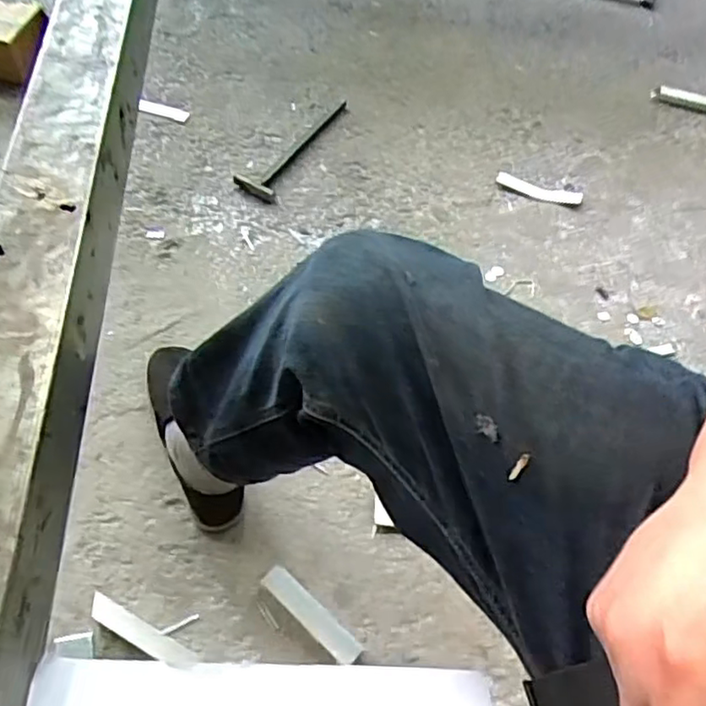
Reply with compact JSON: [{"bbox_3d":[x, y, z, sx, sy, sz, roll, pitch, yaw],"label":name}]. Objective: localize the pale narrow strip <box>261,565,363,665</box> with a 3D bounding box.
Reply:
[{"bbox_3d":[-0.050,0.311,0.769,0.141,0.011,0.030,38,63,19],"label":"pale narrow strip"}]

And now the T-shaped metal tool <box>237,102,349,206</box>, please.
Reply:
[{"bbox_3d":[-0.121,-0.404,1.248,0.085,0.022,0.309,25,60,13],"label":"T-shaped metal tool"}]

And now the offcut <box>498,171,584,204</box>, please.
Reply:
[{"bbox_3d":[0.363,-0.318,1.265,0.166,0.016,0.037,14,58,7],"label":"offcut"}]

